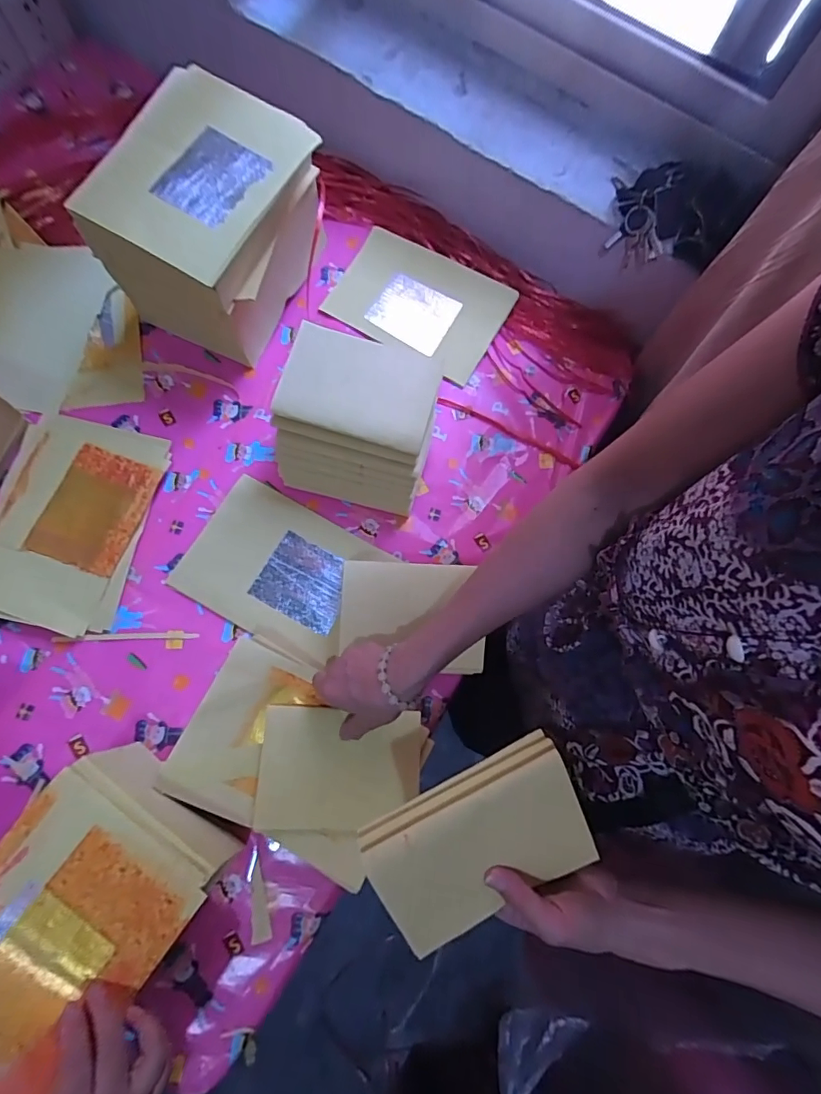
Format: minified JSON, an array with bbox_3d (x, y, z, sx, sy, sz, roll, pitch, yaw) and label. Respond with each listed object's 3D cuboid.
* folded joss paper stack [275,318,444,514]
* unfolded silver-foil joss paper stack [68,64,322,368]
[{"bbox_3d":[-0.058,-0.143,0.572,0.162,0.138,0.148,14,74,2],"label":"folded joss paper stack"},{"bbox_3d":[-0.227,-0.384,0.602,0.181,0.178,0.237,27,75,6],"label":"unfolded silver-foil joss paper stack"}]

